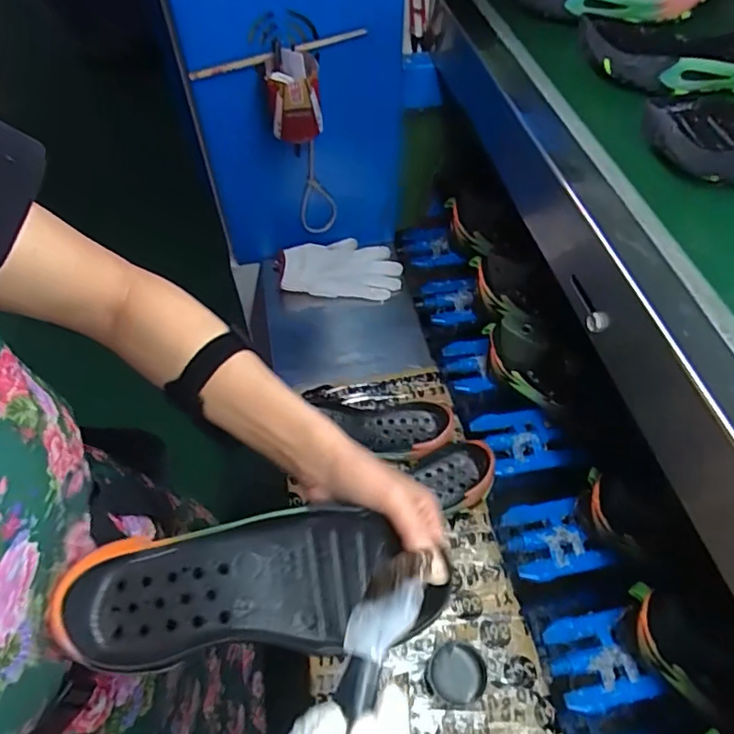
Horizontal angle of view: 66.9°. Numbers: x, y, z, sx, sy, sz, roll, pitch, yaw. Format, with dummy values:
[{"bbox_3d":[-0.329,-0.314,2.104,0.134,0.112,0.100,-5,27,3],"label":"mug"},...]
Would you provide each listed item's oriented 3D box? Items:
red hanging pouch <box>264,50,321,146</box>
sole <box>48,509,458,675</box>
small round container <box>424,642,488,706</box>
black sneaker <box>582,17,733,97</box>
[{"bbox_3d":[-0.092,-0.341,0.704,0.063,0.091,0.056,-6,49,-6],"label":"red hanging pouch"},{"bbox_3d":[-0.070,0.140,0.359,0.225,0.034,0.084,-1,49,-7],"label":"sole"},{"bbox_3d":[0.092,0.319,0.578,0.060,0.018,0.054,11,50,8],"label":"small round container"},{"bbox_3d":[0.329,-0.306,0.550,0.225,0.055,0.072,0,49,-2],"label":"black sneaker"}]

